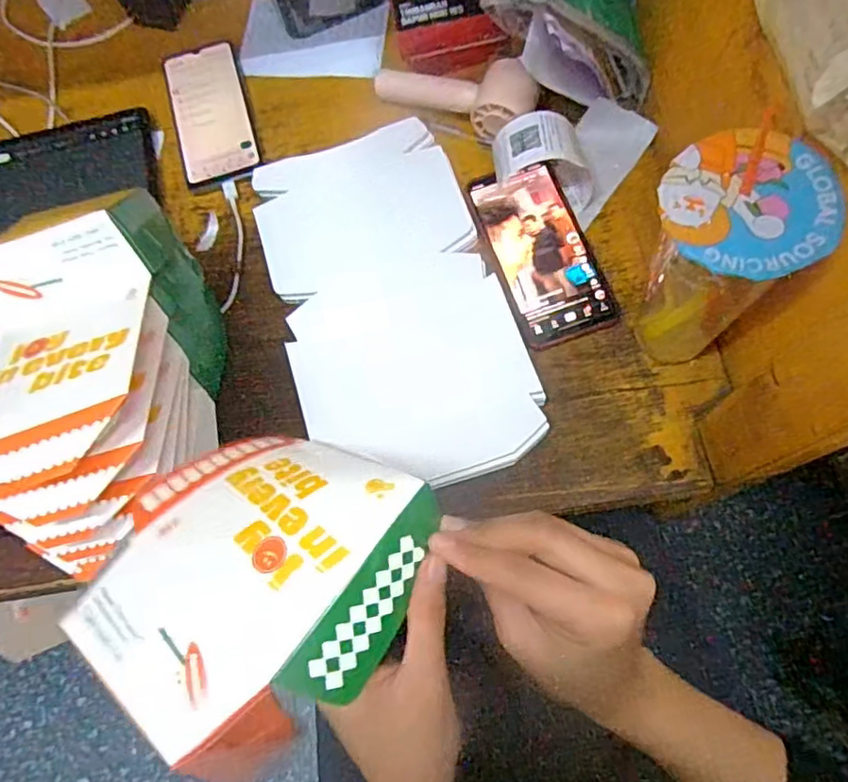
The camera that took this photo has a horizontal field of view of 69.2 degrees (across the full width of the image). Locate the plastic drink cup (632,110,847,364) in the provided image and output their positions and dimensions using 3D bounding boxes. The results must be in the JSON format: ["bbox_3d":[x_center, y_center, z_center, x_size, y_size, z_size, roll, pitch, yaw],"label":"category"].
[{"bbox_3d":[0.176,-0.072,0.407,0.085,0.185,0.084,-1,72,4],"label":"plastic drink cup"}]

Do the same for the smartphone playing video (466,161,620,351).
[{"bbox_3d":[0.099,-0.118,0.517,0.081,0.015,0.163,-20,72,-2],"label":"smartphone playing video"}]

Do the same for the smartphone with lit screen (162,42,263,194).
[{"bbox_3d":[-0.207,-0.271,0.596,0.073,0.008,0.158,-16,72,0],"label":"smartphone with lit screen"}]

